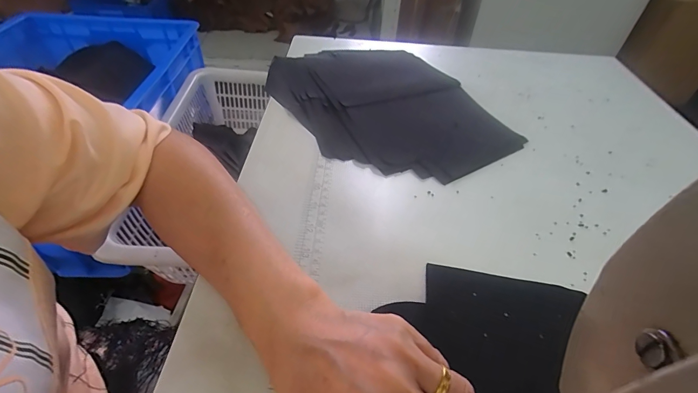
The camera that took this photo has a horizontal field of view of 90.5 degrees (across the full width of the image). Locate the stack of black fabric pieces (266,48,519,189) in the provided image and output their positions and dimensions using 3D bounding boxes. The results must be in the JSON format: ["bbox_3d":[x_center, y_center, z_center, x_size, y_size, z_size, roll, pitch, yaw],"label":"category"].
[{"bbox_3d":[0.045,-0.121,0.431,0.231,0.013,0.293,-23,52,-24],"label":"stack of black fabric pieces"}]

